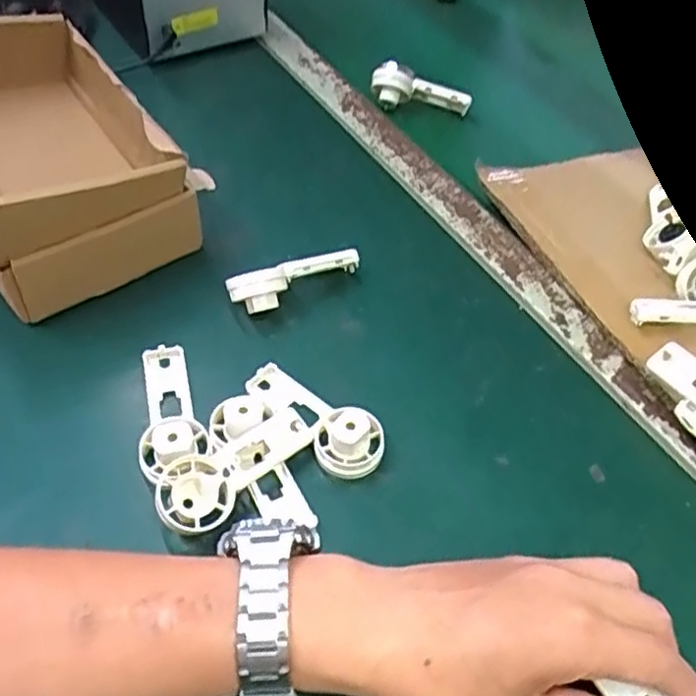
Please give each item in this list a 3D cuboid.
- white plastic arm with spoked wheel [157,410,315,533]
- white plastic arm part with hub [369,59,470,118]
[{"bbox_3d":[-0.059,0.069,0.386,0.091,0.027,0.034,-28,58,-23],"label":"white plastic arm with spoked wheel"},{"bbox_3d":[0.069,-0.244,0.672,0.092,0.032,0.033,7,51,2],"label":"white plastic arm part with hub"}]

